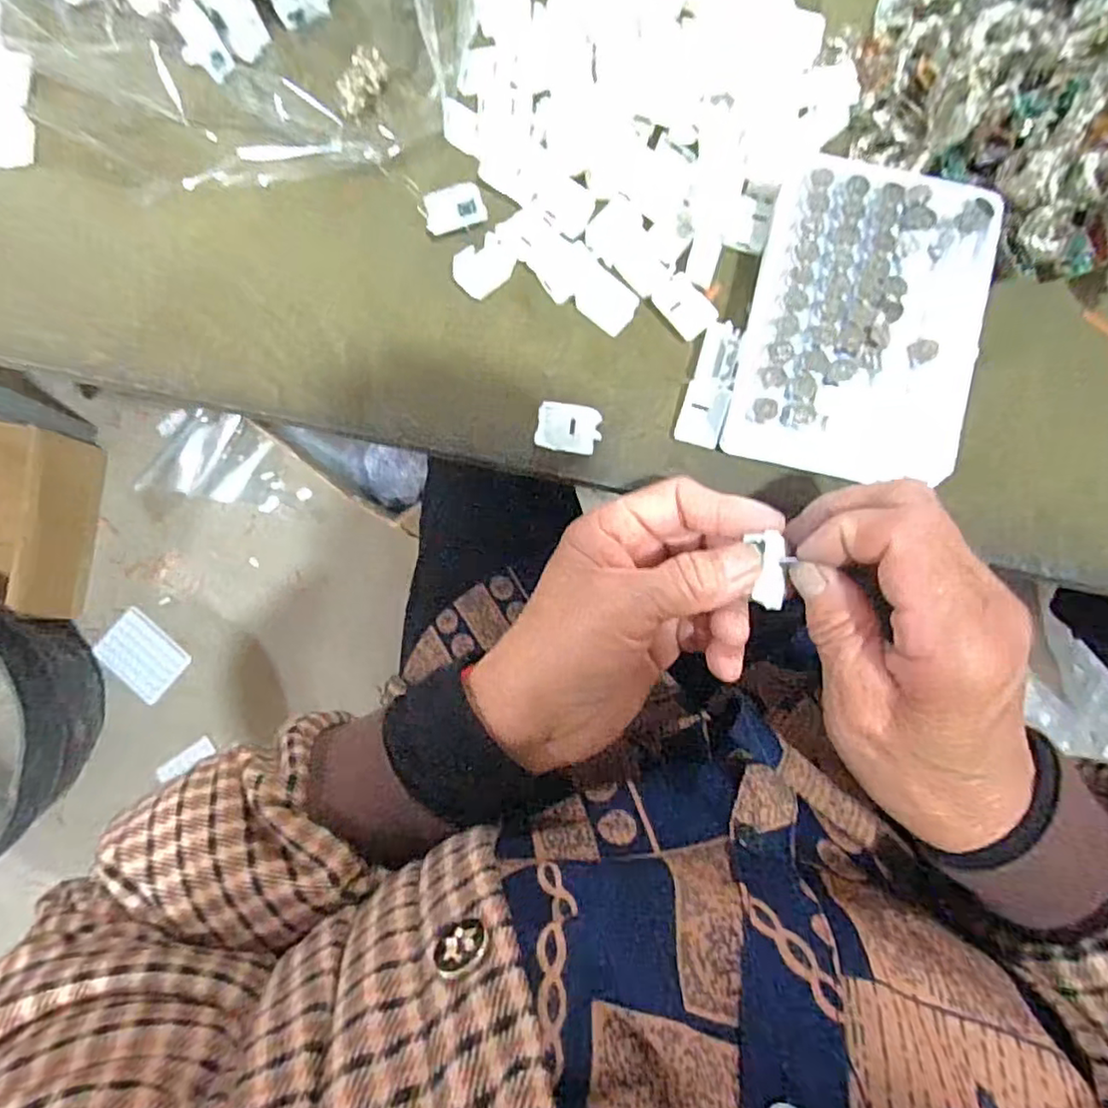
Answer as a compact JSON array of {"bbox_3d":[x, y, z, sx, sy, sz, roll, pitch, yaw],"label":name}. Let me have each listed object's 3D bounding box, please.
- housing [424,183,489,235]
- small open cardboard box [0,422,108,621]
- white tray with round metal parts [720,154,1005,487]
[{"bbox_3d":[-0.047,-0.162,0.301,0.028,0.008,0.018,-11,111,3],"label":"housing"},{"bbox_3d":[-0.844,-0.061,0.974,0.233,0.152,0.267,11,84,3],"label":"small open cardboard box"},{"bbox_3d":[0.135,-0.103,0.285,0.094,0.025,0.134,15,84,3],"label":"white tray with round metal parts"}]

